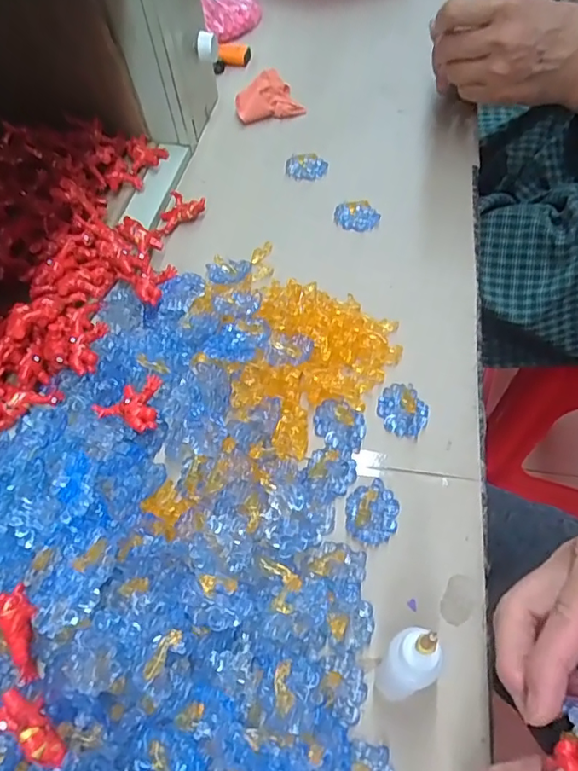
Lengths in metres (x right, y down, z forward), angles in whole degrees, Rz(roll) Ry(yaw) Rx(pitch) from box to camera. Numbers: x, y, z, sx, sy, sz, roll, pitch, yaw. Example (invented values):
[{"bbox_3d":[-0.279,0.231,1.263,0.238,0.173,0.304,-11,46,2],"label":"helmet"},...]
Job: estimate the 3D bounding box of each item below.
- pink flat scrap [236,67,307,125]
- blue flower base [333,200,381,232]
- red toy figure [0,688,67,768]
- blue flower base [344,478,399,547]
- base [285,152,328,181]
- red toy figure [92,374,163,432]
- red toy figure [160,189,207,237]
[{"bbox_3d":[-0.022,-0.306,0.567,0.068,0.027,0.056,-6,59,-2],"label":"pink flat scrap"},{"bbox_3d":[0.059,-0.148,0.466,0.039,0.015,0.024,11,60,8],"label":"blue flower base"},{"bbox_3d":[-0.114,0.153,0.236,0.038,0.009,0.016,46,68,1],"label":"red toy figure"},{"bbox_3d":[0.050,0.075,0.320,0.030,0.005,0.039,9,59,7],"label":"blue flower base"},{"bbox_3d":[0.017,-0.208,0.506,0.039,0.018,0.018,4,59,4],"label":"base"},{"bbox_3d":[-0.105,0.007,0.358,0.045,0.016,0.040,22,62,14],"label":"red toy figure"},{"bbox_3d":[-0.101,-0.159,0.477,0.045,0.017,0.035,-29,62,-15],"label":"red toy figure"}]

